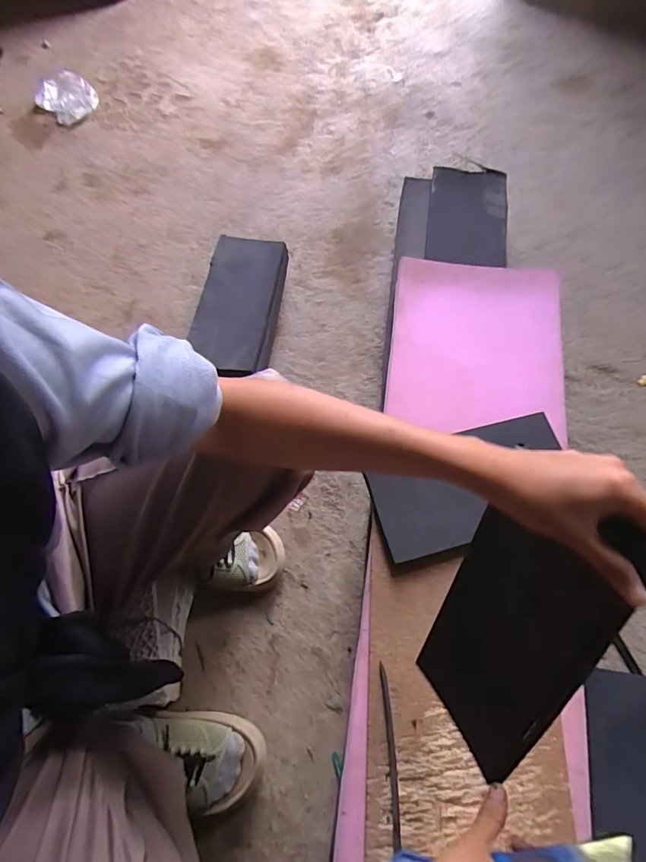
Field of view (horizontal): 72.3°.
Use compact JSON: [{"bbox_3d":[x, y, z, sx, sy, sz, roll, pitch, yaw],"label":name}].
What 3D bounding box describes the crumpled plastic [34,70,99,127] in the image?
[{"bbox_3d":[-0.656,-0.858,1.136,0.177,0.028,0.130,41,74,17],"label":"crumpled plastic"}]

